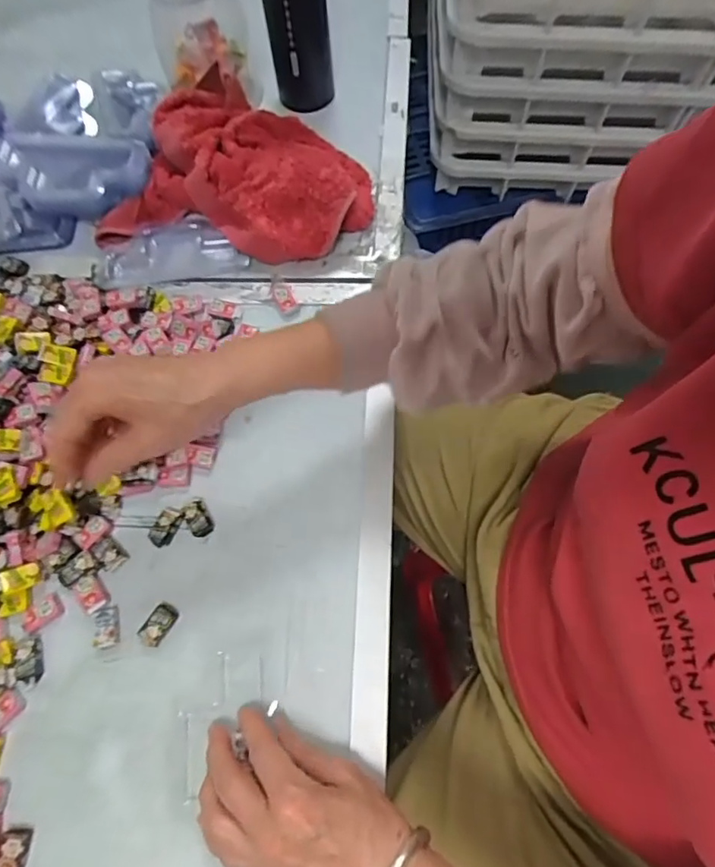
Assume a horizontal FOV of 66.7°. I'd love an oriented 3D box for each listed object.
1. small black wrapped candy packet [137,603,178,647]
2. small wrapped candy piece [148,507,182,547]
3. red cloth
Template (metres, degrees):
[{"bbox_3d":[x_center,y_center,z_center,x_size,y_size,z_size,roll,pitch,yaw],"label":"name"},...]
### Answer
[{"bbox_3d":[-0.144,0.138,0.393,0.018,0.005,0.029,30,70,10],"label":"small black wrapped candy packet"},{"bbox_3d":[-0.150,0.072,0.421,0.018,0.004,0.029,26,69,9],"label":"small wrapped candy piece"},{"bbox_3d":[-0.109,-0.261,0.526,0.245,0.059,0.173,7,66,6],"label":"red cloth"}]

